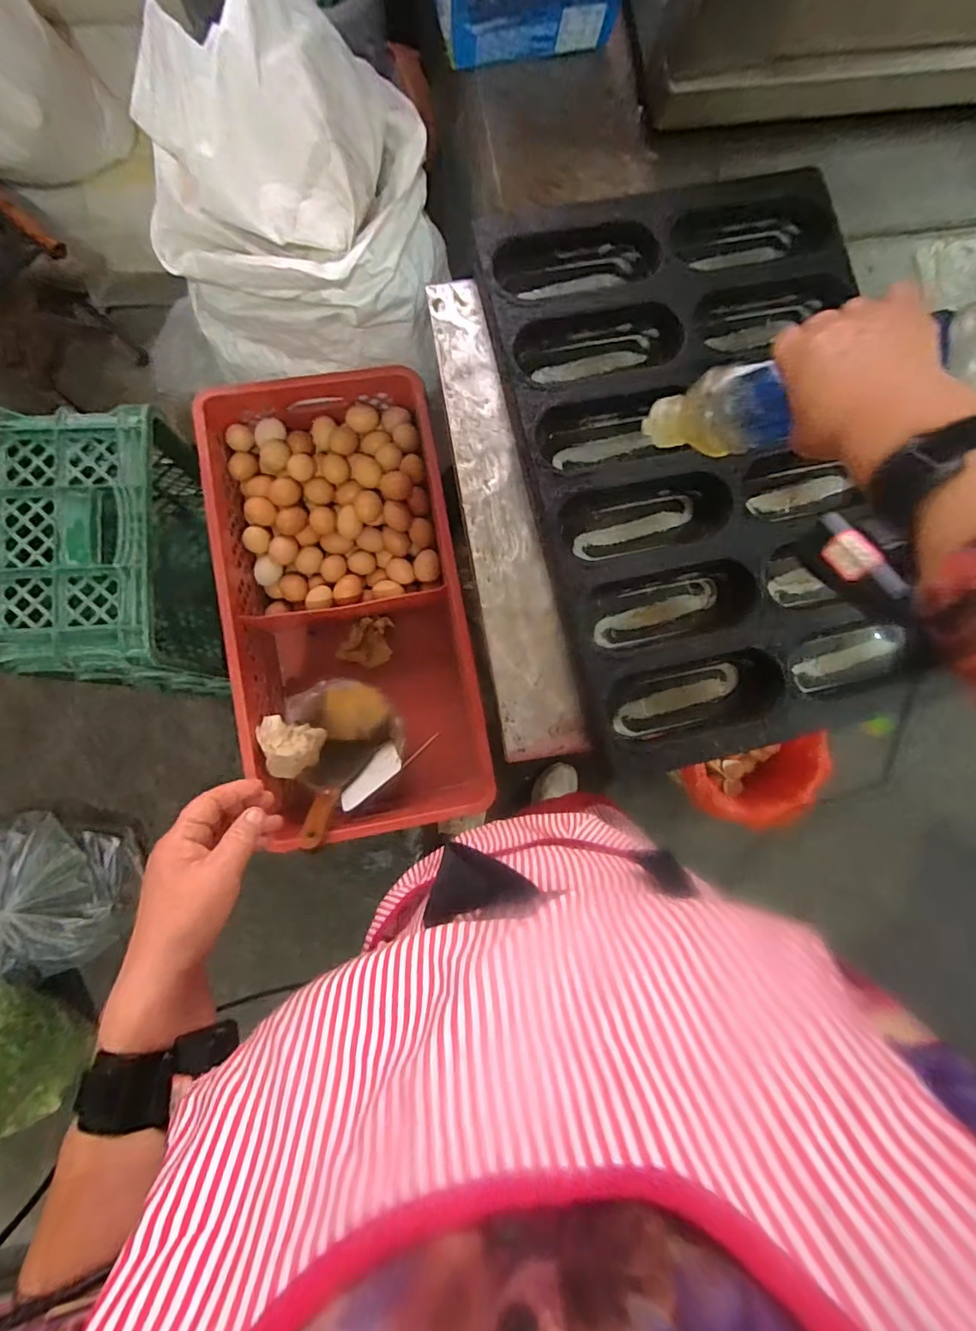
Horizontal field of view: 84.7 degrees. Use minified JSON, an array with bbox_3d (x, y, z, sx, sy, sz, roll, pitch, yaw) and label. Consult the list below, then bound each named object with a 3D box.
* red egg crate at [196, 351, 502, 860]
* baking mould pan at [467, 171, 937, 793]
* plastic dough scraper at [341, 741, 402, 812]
[{"bbox_3d":[-0.207,-0.087,0.837,0.321,0.210,0.642,-10,86,-5],"label":"red egg crate"},{"bbox_3d":[0.237,-0.220,0.573,0.391,0.055,0.585,-13,86,-5],"label":"baking mould pan"},{"bbox_3d":[-0.162,0.159,0.767,0.122,0.058,0.008,-49,128,-37],"label":"plastic dough scraper"}]

